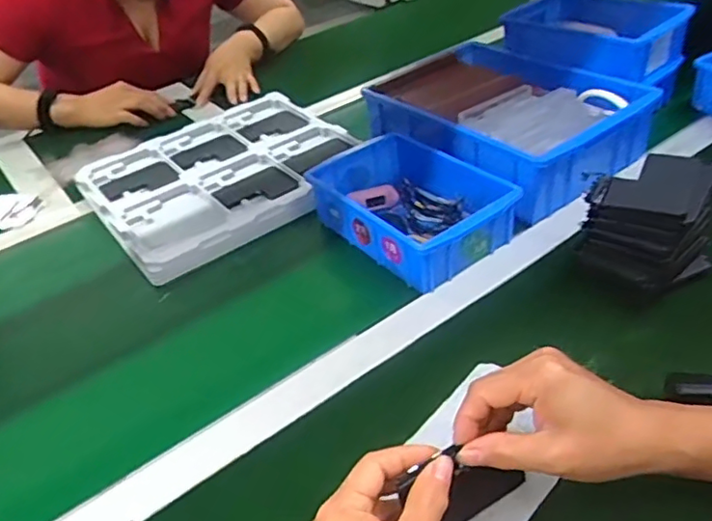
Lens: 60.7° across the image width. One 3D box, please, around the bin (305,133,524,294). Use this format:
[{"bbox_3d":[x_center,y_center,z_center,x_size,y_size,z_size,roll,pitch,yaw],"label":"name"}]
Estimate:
[{"bbox_3d":[0.055,-0.059,0.657,0.139,0.063,0.206,-31,42,-28],"label":"bin"}]

